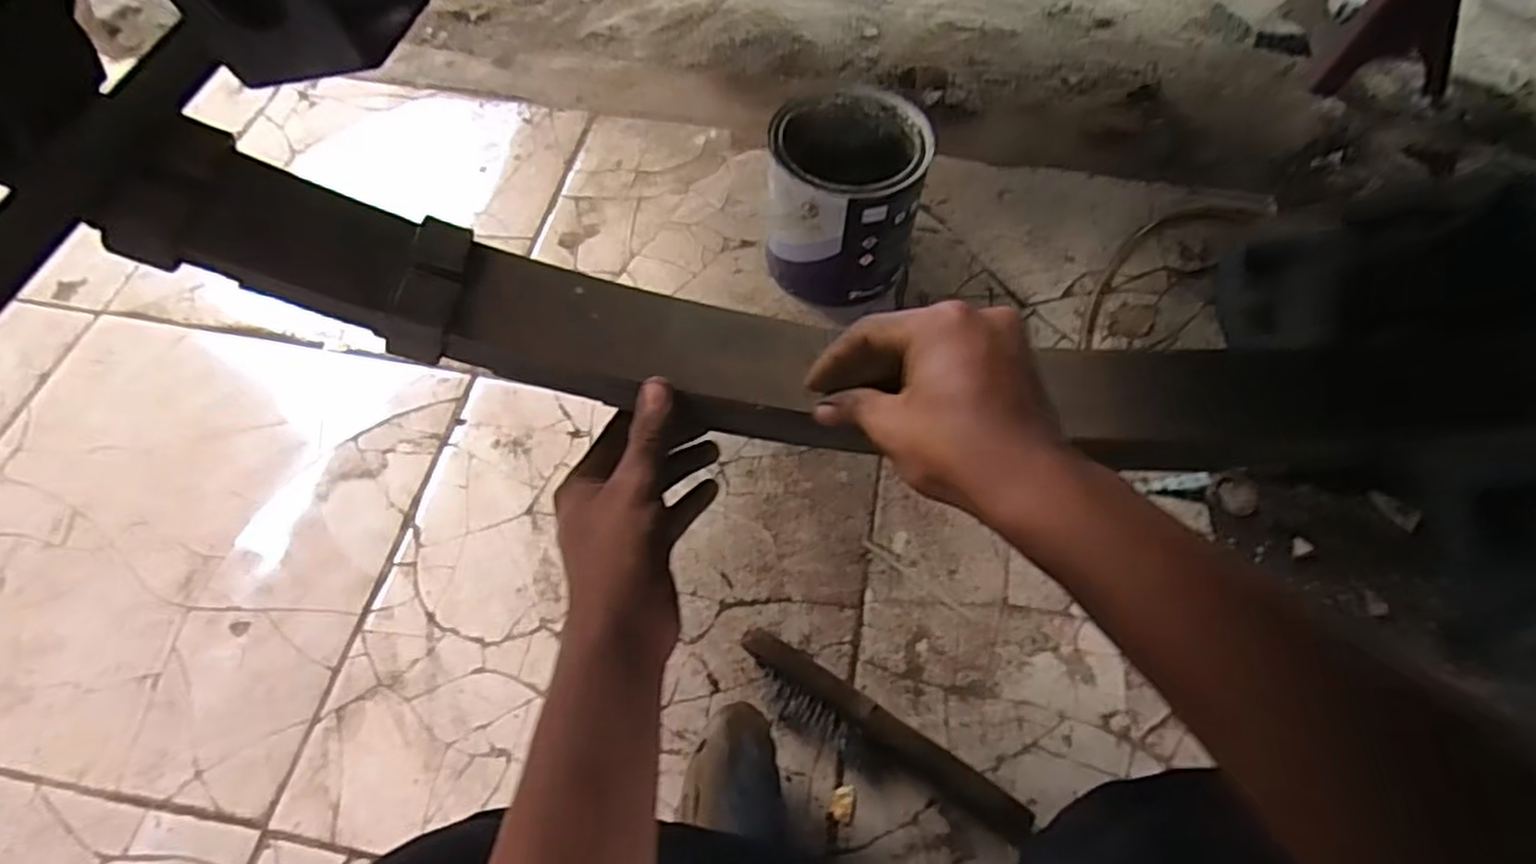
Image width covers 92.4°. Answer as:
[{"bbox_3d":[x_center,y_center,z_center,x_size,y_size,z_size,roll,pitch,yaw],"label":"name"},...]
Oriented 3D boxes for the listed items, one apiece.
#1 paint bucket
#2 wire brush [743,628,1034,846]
[{"bbox_3d":[0.078,-0.233,0.750,0.147,0.161,0.149,0,62,-1],"label":"paint bucket"},{"bbox_3d":[0.081,0.238,0.567,0.246,0.037,0.048,30,66,14],"label":"wire brush"}]

